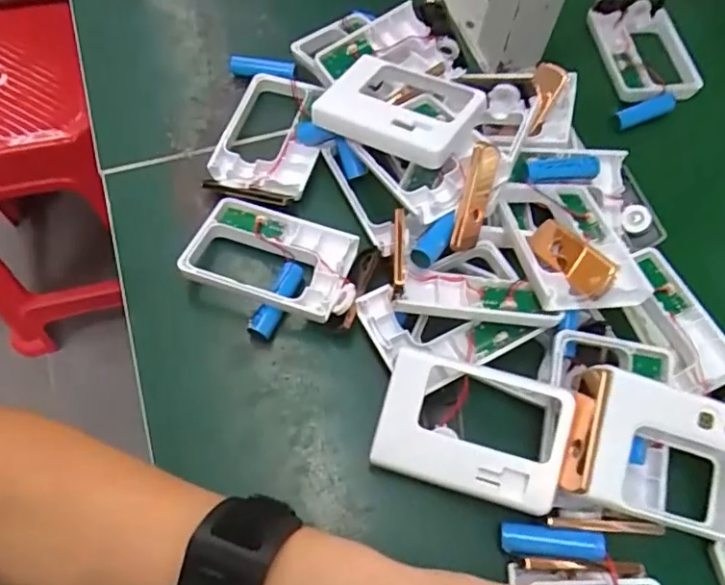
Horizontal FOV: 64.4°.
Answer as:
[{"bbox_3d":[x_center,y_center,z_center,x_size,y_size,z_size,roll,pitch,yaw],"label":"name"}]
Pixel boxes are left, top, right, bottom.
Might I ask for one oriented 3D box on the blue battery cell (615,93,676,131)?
[{"bbox_3d":[0.220,-0.141,0.445,0.055,0.011,0.013,-22,66,-12],"label":"blue battery cell"}]

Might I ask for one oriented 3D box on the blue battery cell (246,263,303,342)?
[{"bbox_3d":[-0.051,0.003,0.351,0.014,0.015,0.052,22,65,9],"label":"blue battery cell"}]

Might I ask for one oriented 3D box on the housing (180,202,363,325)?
[{"bbox_3d":[-0.053,-0.020,0.358,0.100,0.016,0.067,18,52,4],"label":"housing"}]

